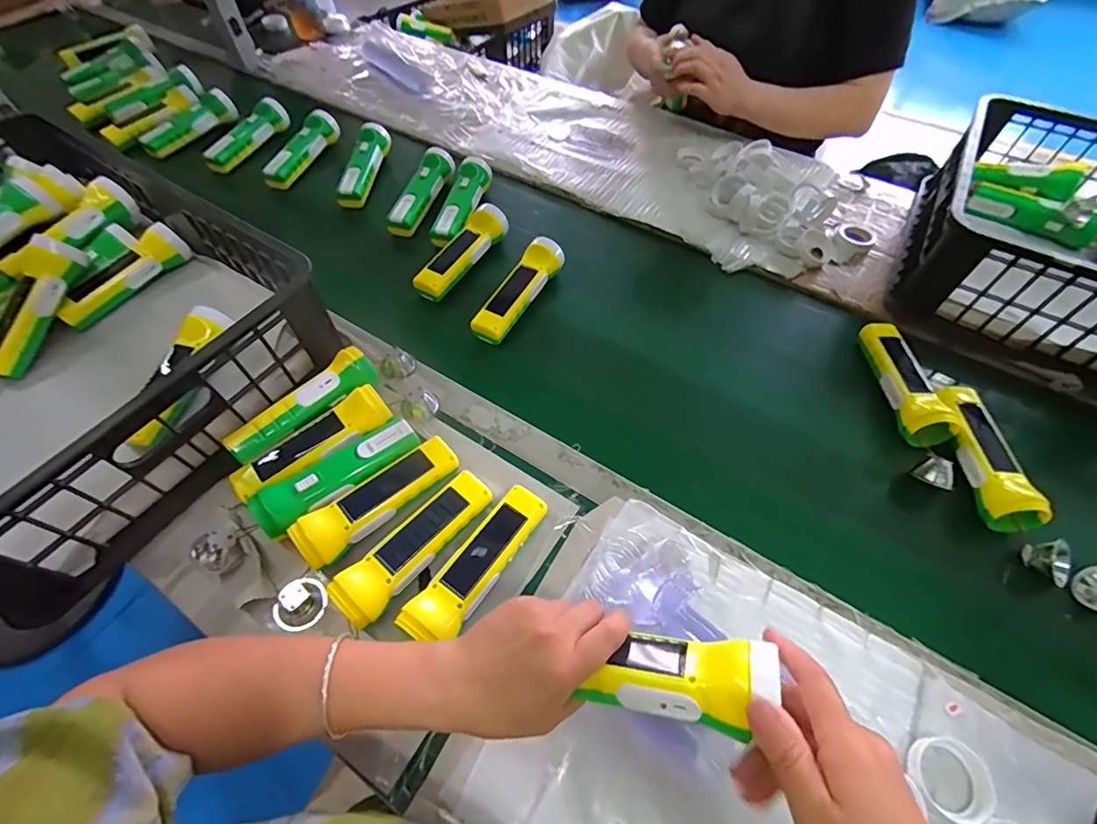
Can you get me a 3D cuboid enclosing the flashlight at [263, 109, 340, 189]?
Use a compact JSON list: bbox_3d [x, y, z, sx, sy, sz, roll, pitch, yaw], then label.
[{"bbox_3d":[-0.428,-0.452,0.850,0.048,0.044,0.177,20,67,13],"label":"flashlight"}]

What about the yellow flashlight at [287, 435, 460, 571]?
[{"bbox_3d":[-0.164,0.085,0.480,0.159,0.038,0.045,-37,65,-23],"label":"yellow flashlight"}]

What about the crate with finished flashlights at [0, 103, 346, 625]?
[{"bbox_3d":[-0.565,-0.097,0.544,0.565,0.163,0.397,27,60,15],"label":"crate with finished flashlights"}]

